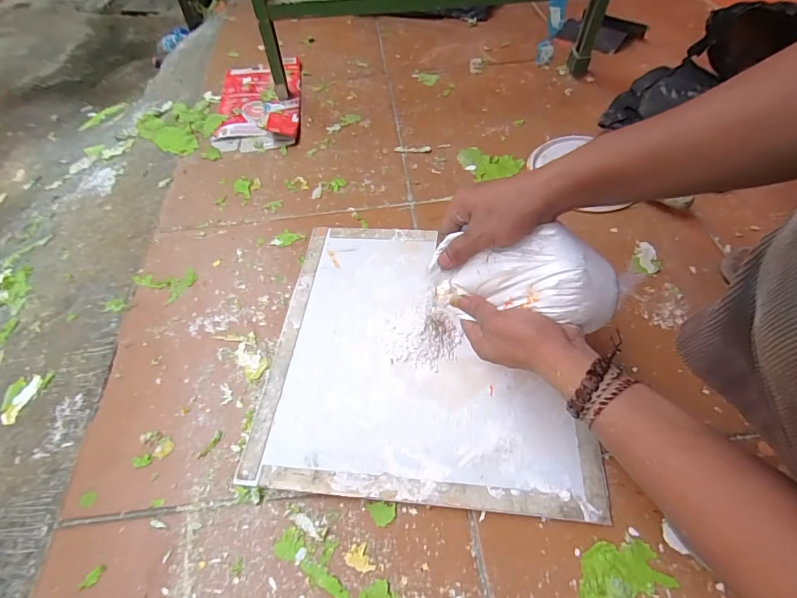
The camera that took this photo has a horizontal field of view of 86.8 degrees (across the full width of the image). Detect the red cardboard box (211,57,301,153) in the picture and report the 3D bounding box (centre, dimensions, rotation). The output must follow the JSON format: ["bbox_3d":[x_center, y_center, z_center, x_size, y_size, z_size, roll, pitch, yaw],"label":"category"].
[{"bbox_3d":[-0.277,-0.393,0.833,0.159,0.020,0.307,-7,54,-2],"label":"red cardboard box"}]

